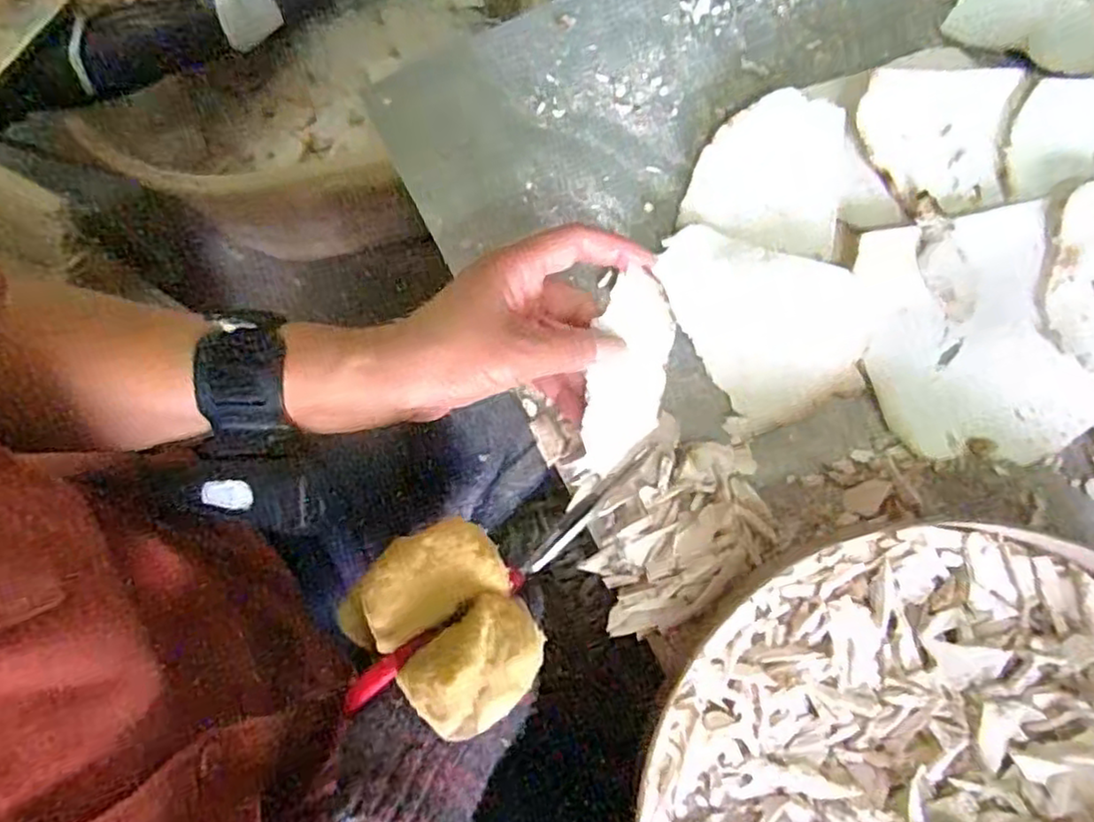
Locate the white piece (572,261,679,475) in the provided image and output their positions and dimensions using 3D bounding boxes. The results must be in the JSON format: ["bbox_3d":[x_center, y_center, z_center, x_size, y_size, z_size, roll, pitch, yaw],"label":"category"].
[{"bbox_3d":[0.040,-0.016,0.338,0.037,0.008,0.099,14,90,5],"label":"white piece"}]

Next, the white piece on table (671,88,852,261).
[{"bbox_3d":[0.137,-0.145,0.412,0.087,0.021,0.097,20,75,7],"label":"white piece on table"}]

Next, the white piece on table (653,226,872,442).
[{"bbox_3d":[0.127,-0.057,0.395,0.093,0.023,0.123,-21,75,-5],"label":"white piece on table"}]

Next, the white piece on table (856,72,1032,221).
[{"bbox_3d":[0.227,-0.156,0.403,0.085,0.024,0.093,7,74,3],"label":"white piece on table"}]

